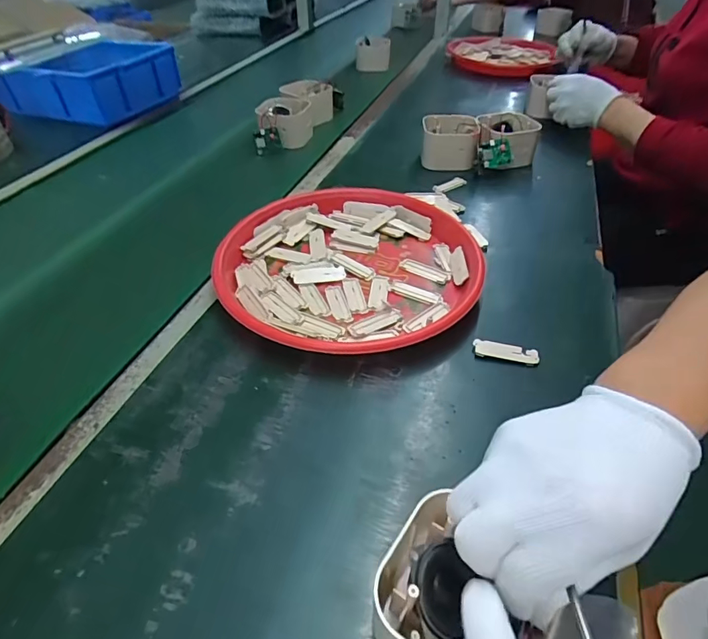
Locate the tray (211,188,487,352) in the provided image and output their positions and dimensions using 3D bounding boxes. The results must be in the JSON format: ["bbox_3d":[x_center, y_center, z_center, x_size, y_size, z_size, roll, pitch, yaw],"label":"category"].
[{"bbox_3d":[-0.004,-0.062,0.526,0.290,0.035,0.279,0,43,0],"label":"tray"}]

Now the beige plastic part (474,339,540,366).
[{"bbox_3d":[0.147,0.032,0.444,0.060,0.006,0.020,10,44,11],"label":"beige plastic part"}]

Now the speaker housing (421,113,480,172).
[{"bbox_3d":[0.152,-0.287,0.739,0.082,0.062,0.068,1,43,3],"label":"speaker housing"}]

